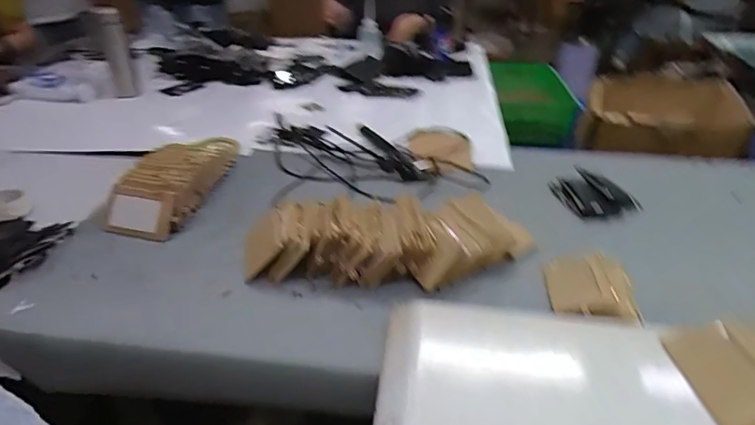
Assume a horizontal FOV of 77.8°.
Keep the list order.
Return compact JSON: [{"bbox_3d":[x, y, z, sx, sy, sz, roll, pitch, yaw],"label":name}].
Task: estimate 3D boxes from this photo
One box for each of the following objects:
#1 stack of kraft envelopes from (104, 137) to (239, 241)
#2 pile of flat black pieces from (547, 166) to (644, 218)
[{"bbox_3d":[-0.339,-0.078,0.824,0.125,0.068,0.334,5,34,5],"label":"stack of kraft envelopes"},{"bbox_3d":[0.392,-0.040,0.842,0.122,0.057,0.132,-10,36,-16],"label":"pile of flat black pieces"}]

